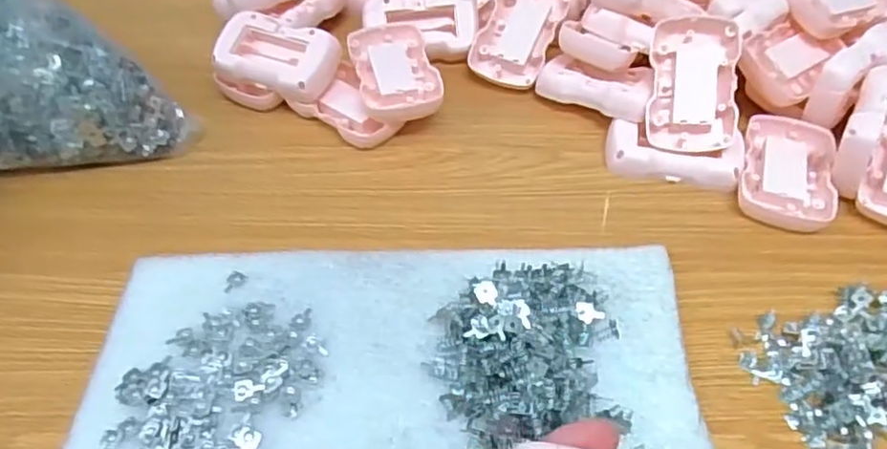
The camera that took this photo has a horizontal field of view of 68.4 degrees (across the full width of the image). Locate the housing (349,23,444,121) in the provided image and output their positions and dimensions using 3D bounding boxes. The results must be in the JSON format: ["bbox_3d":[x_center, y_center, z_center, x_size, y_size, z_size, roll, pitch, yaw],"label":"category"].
[{"bbox_3d":[-0.034,-0.109,0.457,0.053,0.020,0.079,-11,51,-8],"label":"housing"}]

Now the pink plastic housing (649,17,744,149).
[{"bbox_3d":[0.162,-0.092,0.424,0.053,0.012,0.085,4,85,14],"label":"pink plastic housing"}]

